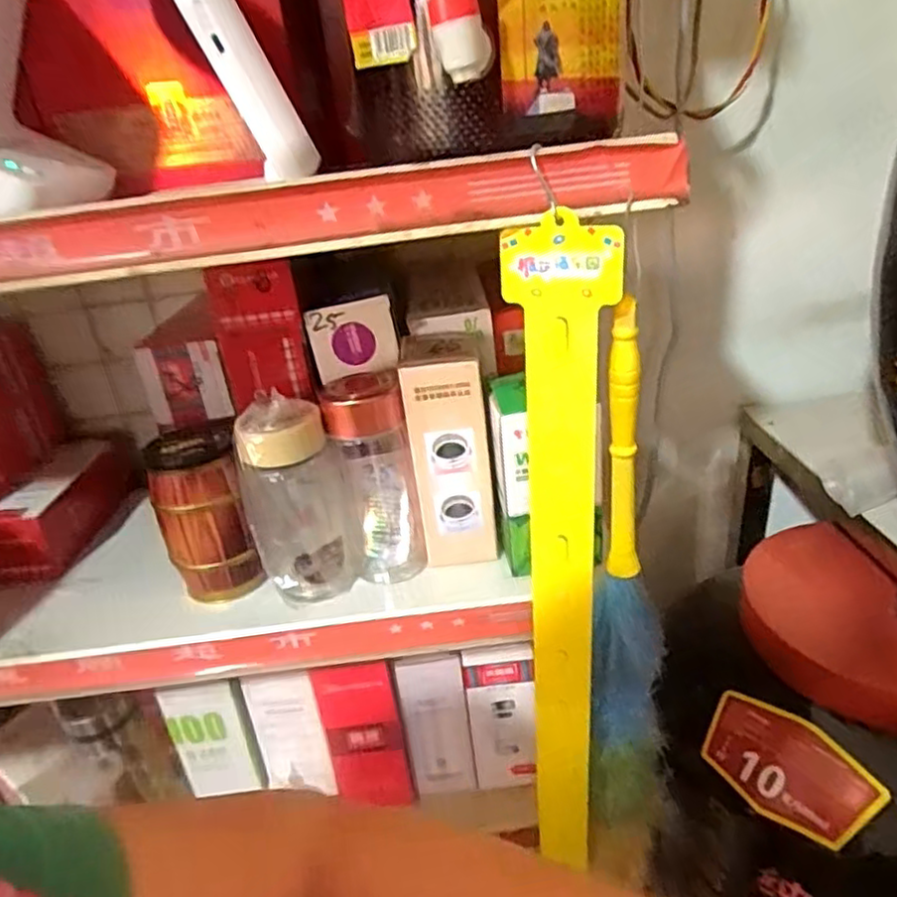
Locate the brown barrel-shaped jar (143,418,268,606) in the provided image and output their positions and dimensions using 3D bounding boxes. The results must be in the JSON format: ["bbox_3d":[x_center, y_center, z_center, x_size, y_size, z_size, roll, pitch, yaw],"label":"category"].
[{"bbox_3d":[-0.205,0.054,0.583,0.069,0.130,0.078,-13,28,-13],"label":"brown barrel-shaped jar"}]

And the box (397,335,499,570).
[{"bbox_3d":[-0.003,0.003,0.573,0.066,0.184,0.060,-8,28,-4],"label":"box"}]

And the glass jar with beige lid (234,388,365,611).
[{"bbox_3d":[-0.126,0.033,0.570,0.083,0.177,0.093,-13,28,-13],"label":"glass jar with beige lid"}]

